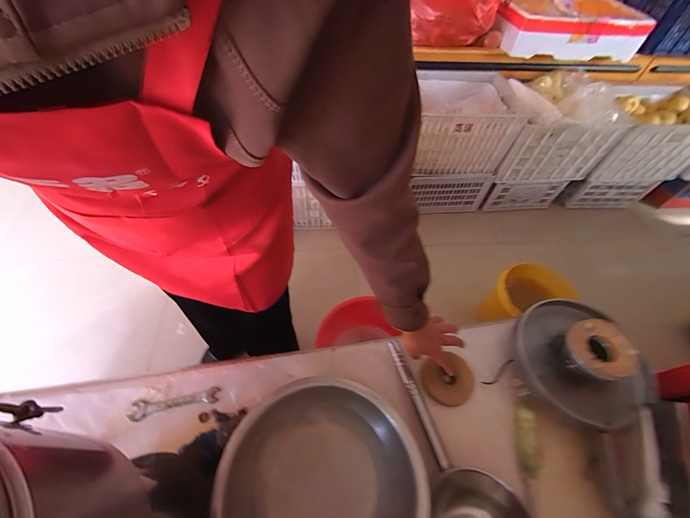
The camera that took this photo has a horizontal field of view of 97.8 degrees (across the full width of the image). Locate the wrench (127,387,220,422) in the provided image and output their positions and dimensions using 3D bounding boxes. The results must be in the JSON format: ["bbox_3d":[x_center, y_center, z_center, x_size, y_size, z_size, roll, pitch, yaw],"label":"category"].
[{"bbox_3d":[-0.326,0.279,0.578,0.158,0.007,0.034,-7,56,-8],"label":"wrench"}]

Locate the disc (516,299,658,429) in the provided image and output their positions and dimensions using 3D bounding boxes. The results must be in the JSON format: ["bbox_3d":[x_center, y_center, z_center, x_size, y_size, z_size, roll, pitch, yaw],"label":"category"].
[{"bbox_3d":[0.464,0.183,0.580,0.225,0.116,0.237,1,55,-2],"label":"disc"}]

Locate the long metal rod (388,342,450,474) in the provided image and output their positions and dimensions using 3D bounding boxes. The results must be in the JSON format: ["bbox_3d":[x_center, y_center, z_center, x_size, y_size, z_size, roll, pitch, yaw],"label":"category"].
[{"bbox_3d":[0.138,0.266,0.579,0.024,0.015,0.232,-14,57,-12],"label":"long metal rod"}]

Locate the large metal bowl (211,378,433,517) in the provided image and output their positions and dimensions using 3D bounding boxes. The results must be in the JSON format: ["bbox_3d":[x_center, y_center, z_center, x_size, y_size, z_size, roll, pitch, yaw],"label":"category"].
[{"bbox_3d":[-0.038,0.364,0.488,0.322,0.088,0.291,2,55,-2],"label":"large metal bowl"}]

